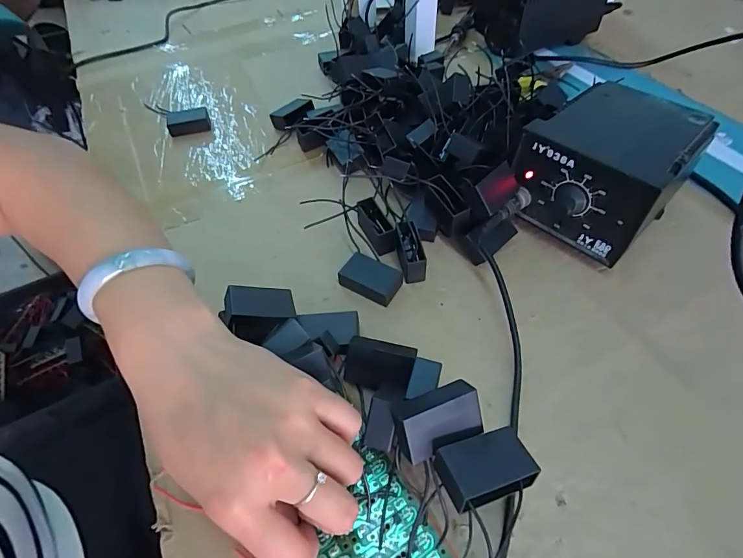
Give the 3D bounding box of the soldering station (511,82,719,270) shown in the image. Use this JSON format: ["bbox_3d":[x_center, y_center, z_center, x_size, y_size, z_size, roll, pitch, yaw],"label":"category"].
[{"bbox_3d":[0.207,-0.097,0.361,0.138,0.096,0.113,-38,60,-22],"label":"soldering station"}]

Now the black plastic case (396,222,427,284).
[{"bbox_3d":[0.035,-0.025,0.358,0.019,0.031,0.051,-6,53,-1],"label":"black plastic case"}]

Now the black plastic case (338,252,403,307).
[{"bbox_3d":[0.000,0.000,0.348,0.047,0.019,0.030,23,58,19],"label":"black plastic case"}]

